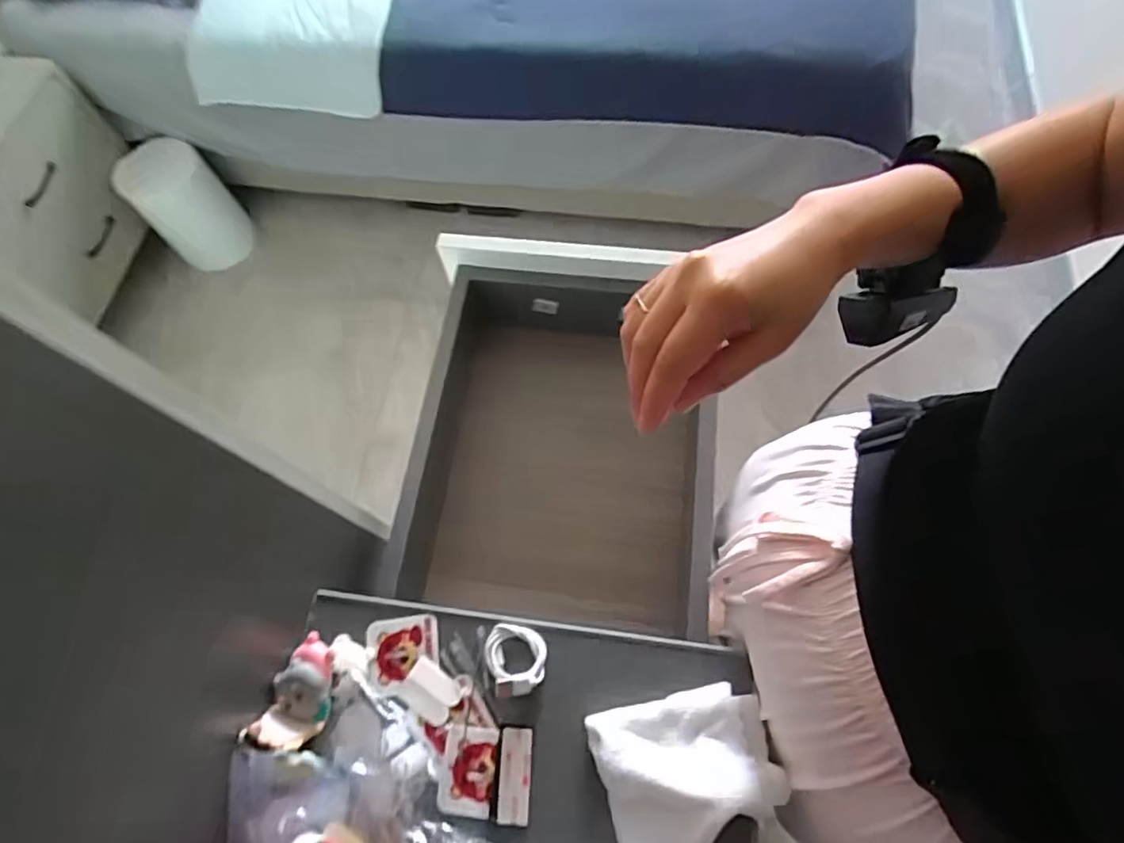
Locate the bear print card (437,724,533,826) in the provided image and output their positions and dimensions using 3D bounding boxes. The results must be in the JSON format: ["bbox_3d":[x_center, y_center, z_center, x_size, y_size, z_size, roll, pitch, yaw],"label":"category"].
[{"bbox_3d":[-0.056,0.257,0.434,0.066,0.010,0.061,1,66,3],"label":"bear print card"}]

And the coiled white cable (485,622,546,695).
[{"bbox_3d":[-0.035,0.182,0.455,0.045,0.019,0.051,-7,66,-1],"label":"coiled white cable"}]

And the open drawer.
[{"bbox_3d":[-0.001,0.012,0.626,0.285,0.143,0.372,5,67,5],"label":"open drawer"}]

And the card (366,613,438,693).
[{"bbox_3d":[-0.126,0.183,0.467,0.055,0.010,0.054,-5,65,-3],"label":"card"}]

